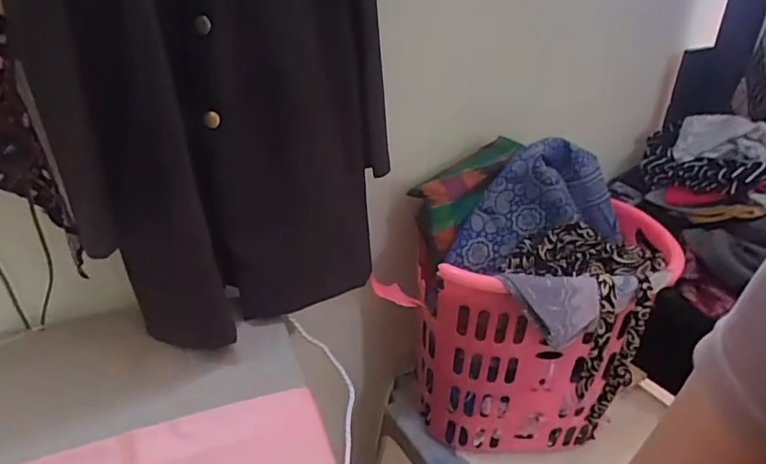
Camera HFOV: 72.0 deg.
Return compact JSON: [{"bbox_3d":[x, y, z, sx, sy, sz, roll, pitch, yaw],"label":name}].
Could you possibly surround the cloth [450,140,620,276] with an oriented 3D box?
[{"bbox_3d":[0.288,-0.044,0.969,0.317,0.222,0.064,-3,29,-9],"label":"cloth"}]

